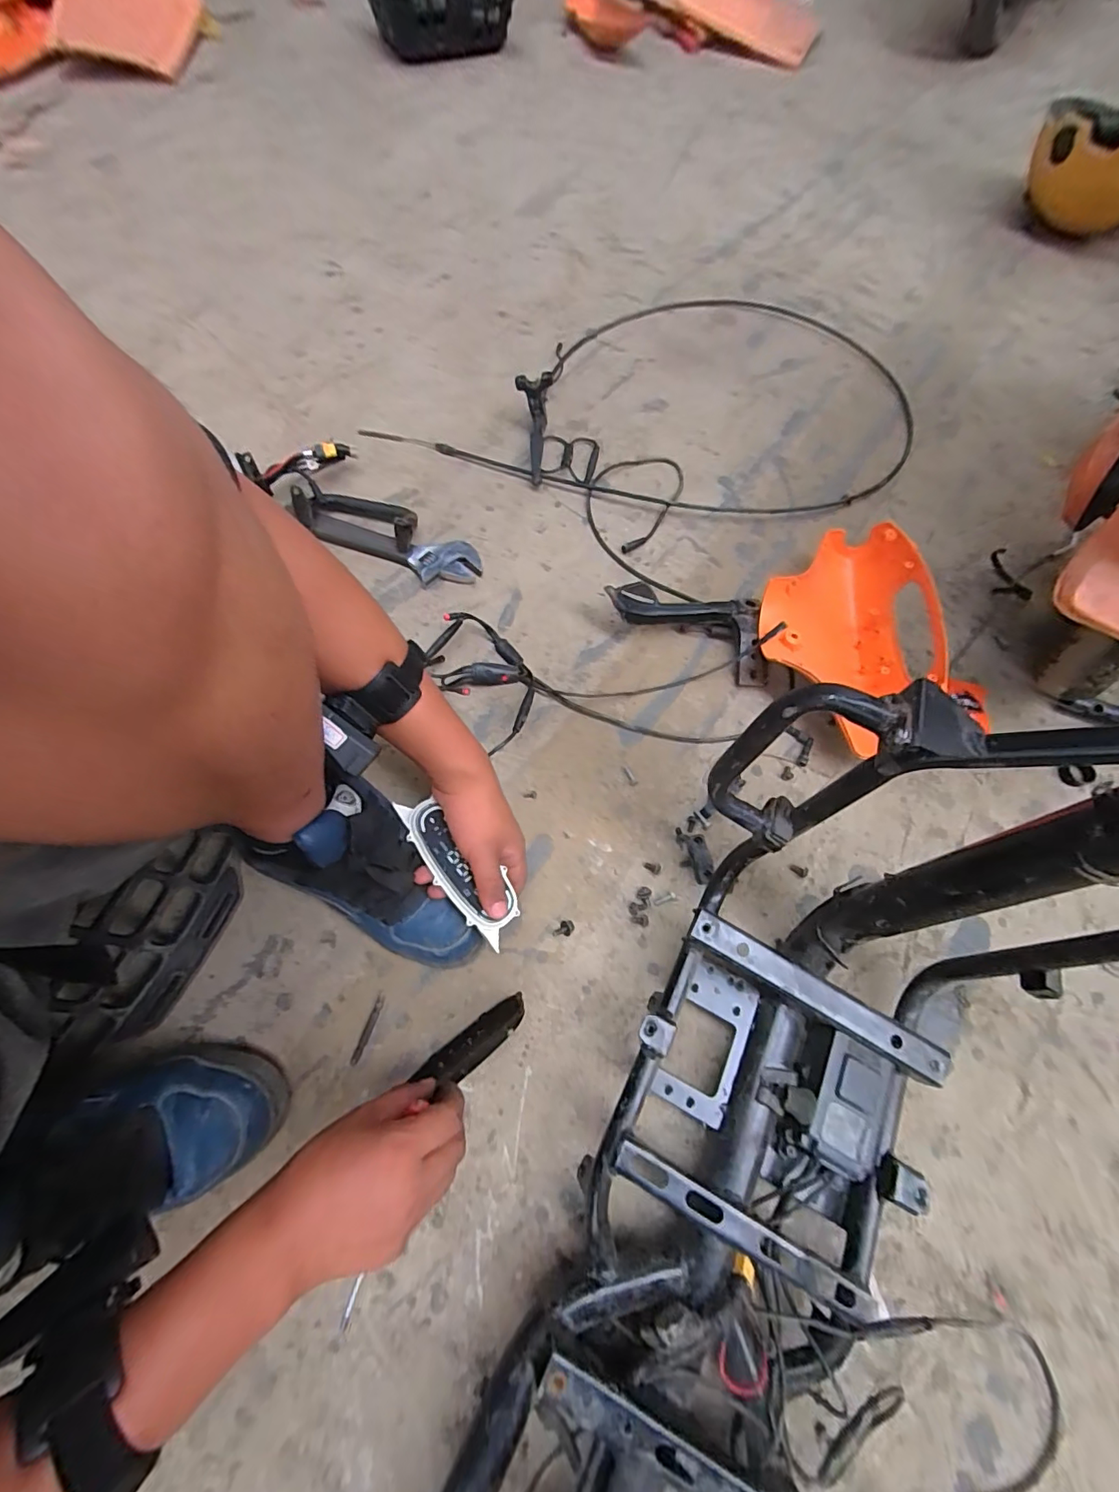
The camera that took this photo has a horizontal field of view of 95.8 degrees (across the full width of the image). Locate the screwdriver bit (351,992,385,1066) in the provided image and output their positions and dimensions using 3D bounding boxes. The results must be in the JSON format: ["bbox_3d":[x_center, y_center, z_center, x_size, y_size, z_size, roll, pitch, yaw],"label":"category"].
[{"bbox_3d":[-0.175,0.259,0.462,0.008,0.004,0.060,18,69,5],"label":"screwdriver bit"}]

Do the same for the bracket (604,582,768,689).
[{"bbox_3d":[0.151,-0.137,0.596,0.194,0.054,0.114,2,69,-1],"label":"bracket"}]

